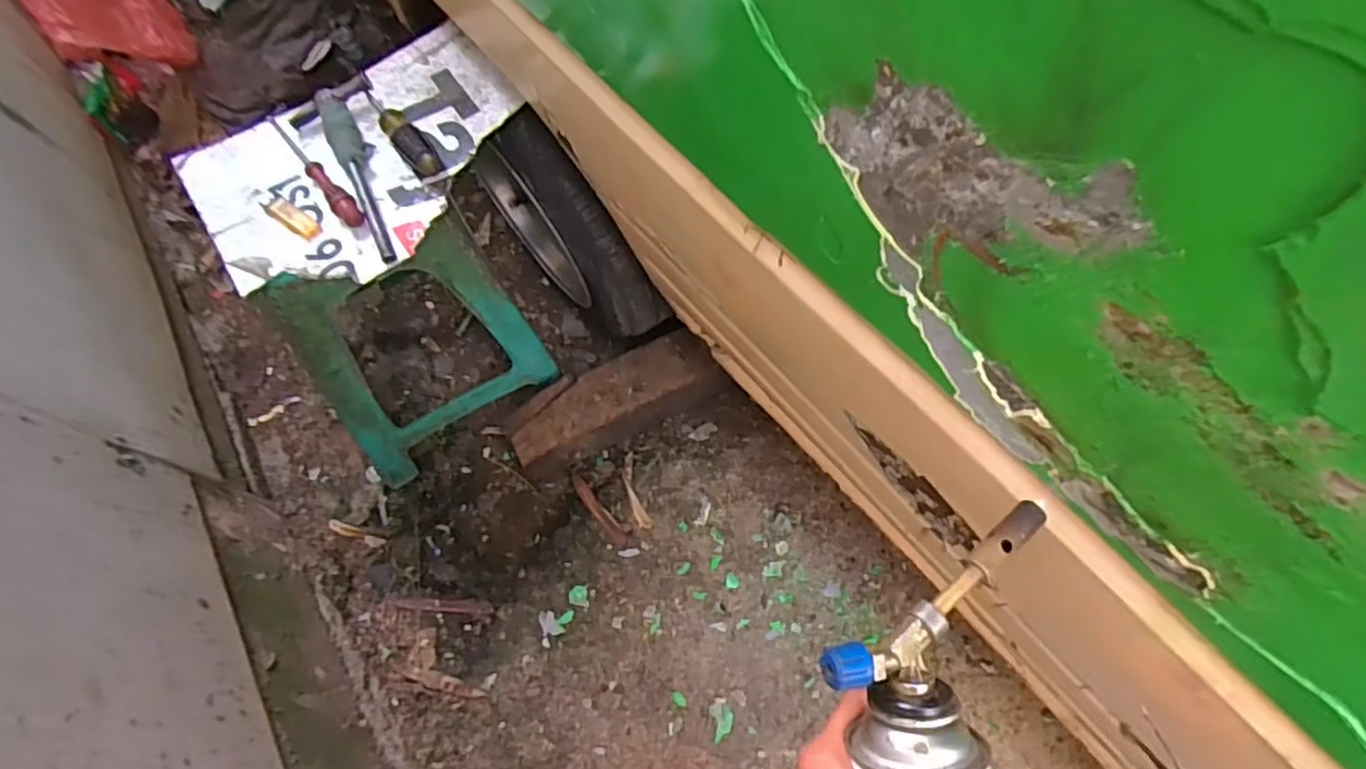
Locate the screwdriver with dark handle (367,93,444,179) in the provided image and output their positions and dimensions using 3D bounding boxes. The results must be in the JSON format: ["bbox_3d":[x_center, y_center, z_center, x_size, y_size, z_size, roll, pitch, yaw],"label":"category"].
[{"bbox_3d":[-0.332,-0.298,0.810,0.032,0.029,0.158,-39,65,-12],"label":"screwdriver with dark handle"}]

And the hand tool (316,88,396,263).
[{"bbox_3d":[-0.370,-0.241,0.787,0.033,0.026,0.249,-25,63,-5],"label":"hand tool"}]

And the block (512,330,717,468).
[{"bbox_3d":[-0.115,0.028,1.134,0.328,0.098,0.106,-27,64,-6],"label":"block"}]

